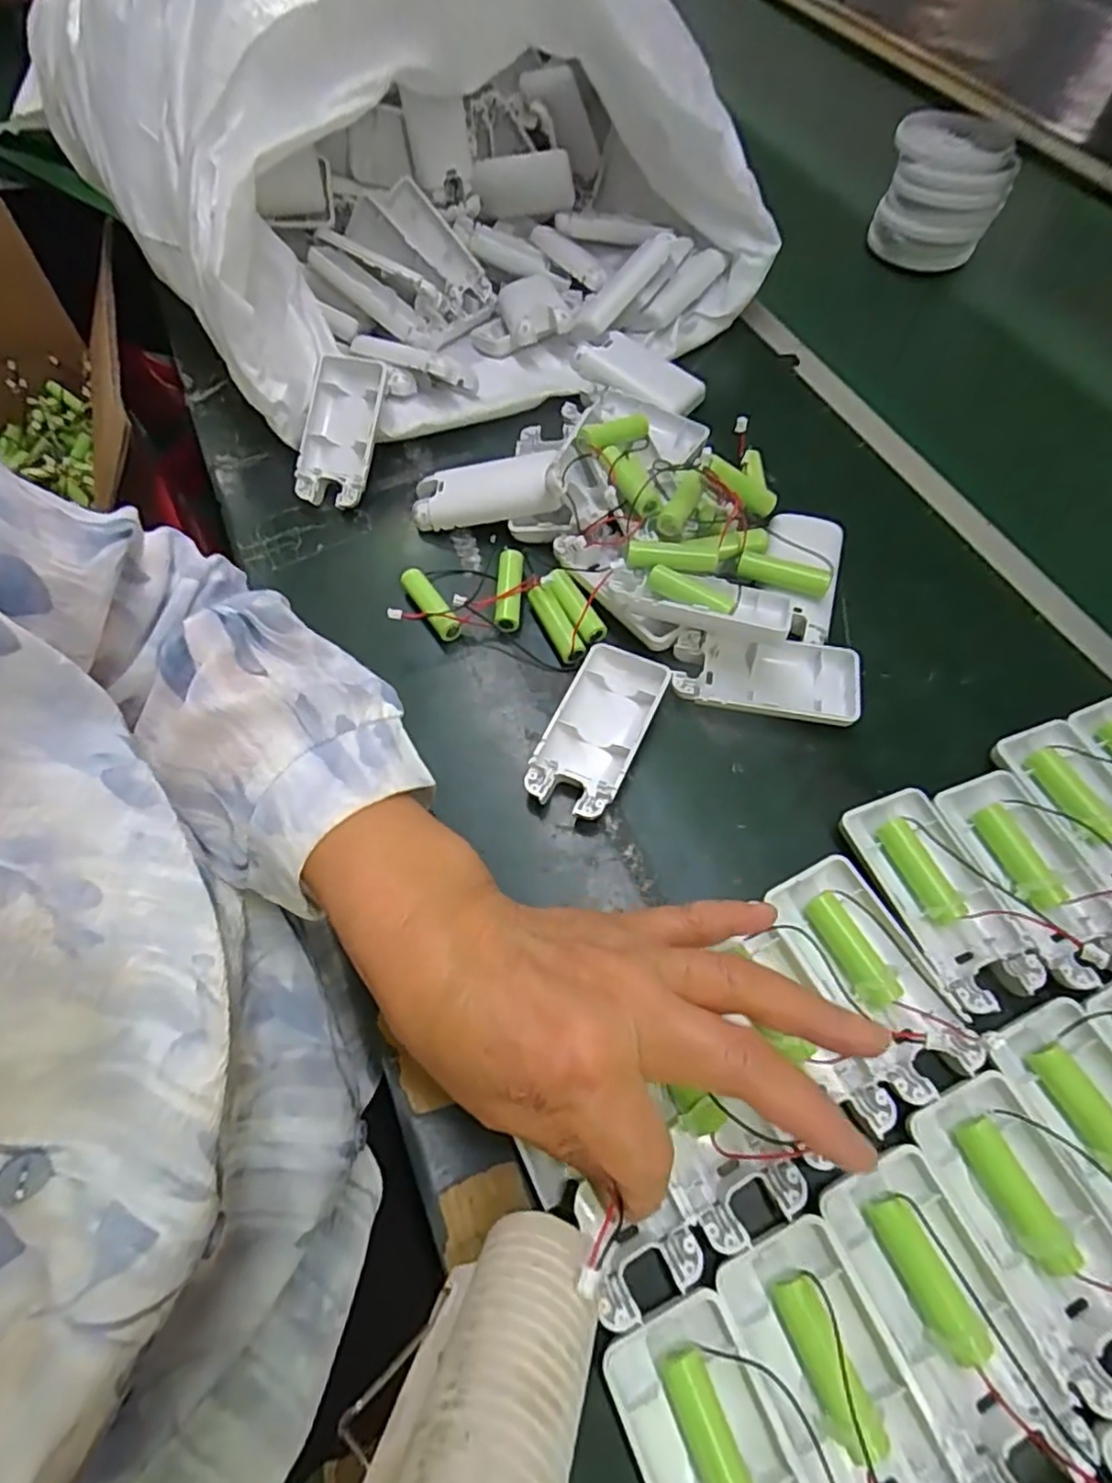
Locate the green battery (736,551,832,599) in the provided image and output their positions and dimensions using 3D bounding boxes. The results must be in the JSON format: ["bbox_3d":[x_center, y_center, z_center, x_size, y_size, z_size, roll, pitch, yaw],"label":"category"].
[{"bbox_3d":[0.126,-0.093,0.371,0.050,0.011,0.013,23,65,12],"label":"green battery"}]

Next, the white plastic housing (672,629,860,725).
[{"bbox_3d":[0.111,-0.034,0.357,0.094,0.018,0.045,11,63,6],"label":"white plastic housing"}]

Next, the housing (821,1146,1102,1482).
[{"bbox_3d":[0.134,0.198,0.230,0.042,0.015,0.093,-22,65,-11],"label":"housing"}]

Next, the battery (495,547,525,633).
[{"bbox_3d":[-0.027,-0.087,0.386,0.015,0.015,0.048,0,62,0],"label":"battery"}]

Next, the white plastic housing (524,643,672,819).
[{"bbox_3d":[0.021,-0.006,0.345,0.045,0.014,0.095,23,65,12],"label":"white plastic housing"}]

